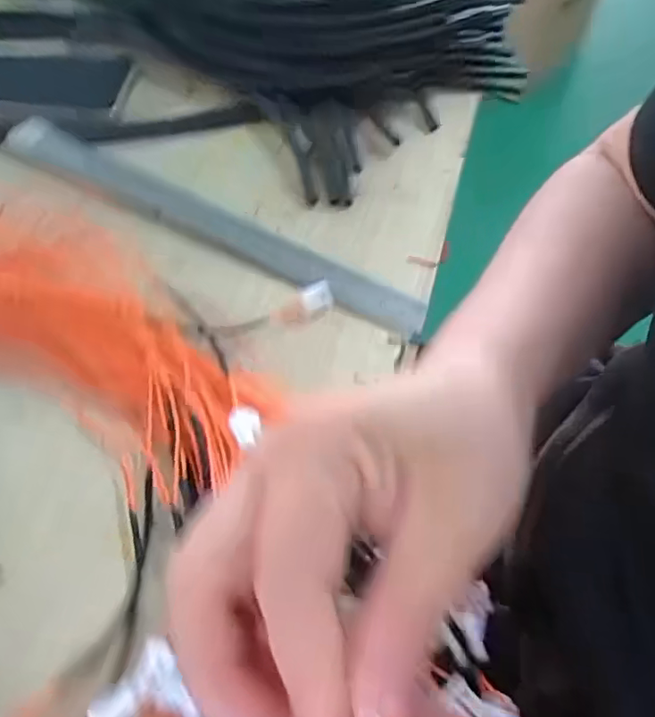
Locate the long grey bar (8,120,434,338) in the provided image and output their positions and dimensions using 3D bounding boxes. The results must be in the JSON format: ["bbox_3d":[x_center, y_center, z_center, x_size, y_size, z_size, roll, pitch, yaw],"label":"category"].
[{"bbox_3d":[-0.086,-0.093,0.361,0.324,0.007,0.032,26,62,17],"label":"long grey bar"}]

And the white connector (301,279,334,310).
[{"bbox_3d":[-0.006,-0.037,0.322,0.018,0.007,0.016,-15,59,-7],"label":"white connector"}]

